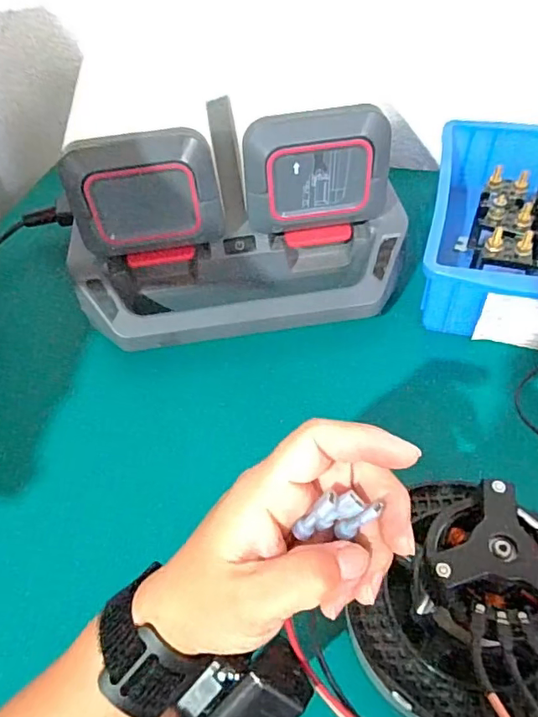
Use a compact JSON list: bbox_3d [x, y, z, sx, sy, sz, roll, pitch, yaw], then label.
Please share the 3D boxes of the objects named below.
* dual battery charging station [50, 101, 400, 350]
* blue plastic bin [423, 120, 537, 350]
[{"bbox_3d":[-0.021,-0.093,0.413,0.272,0.150,0.080,-9,49,-2],"label":"dual battery charging station"},{"bbox_3d":[0.235,-0.121,0.471,0.166,0.078,0.229,10,51,14],"label":"blue plastic bin"}]

